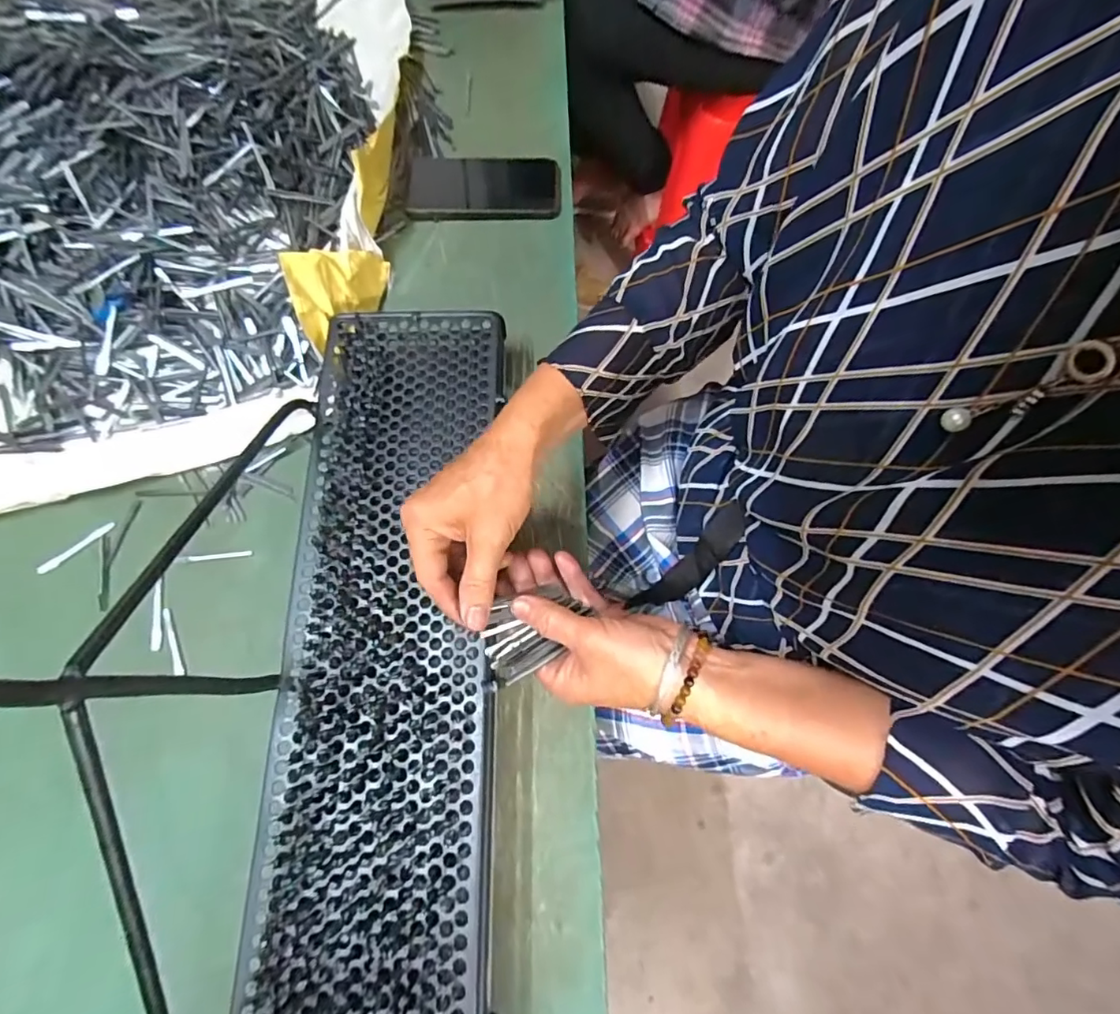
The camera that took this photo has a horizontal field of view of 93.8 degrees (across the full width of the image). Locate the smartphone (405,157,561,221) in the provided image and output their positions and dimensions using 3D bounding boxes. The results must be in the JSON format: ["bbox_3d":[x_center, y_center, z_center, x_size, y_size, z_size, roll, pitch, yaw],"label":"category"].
[{"bbox_3d":[-0.081,-0.337,0.552,0.161,0.015,0.082,2,73,1],"label":"smartphone"}]

